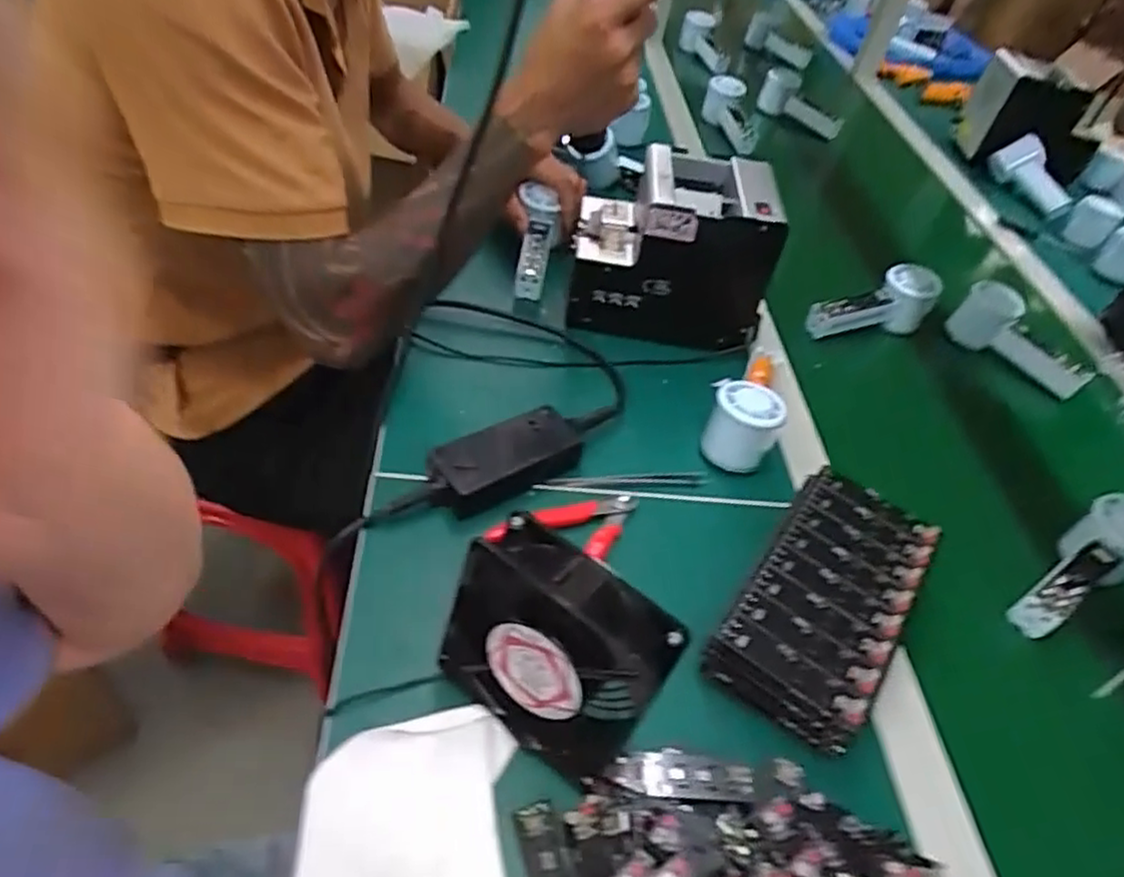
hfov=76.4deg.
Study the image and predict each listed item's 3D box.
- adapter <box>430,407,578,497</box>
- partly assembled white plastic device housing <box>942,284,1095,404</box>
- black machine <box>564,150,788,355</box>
[{"bbox_3d":[-0.045,0.016,0.554,0.115,0.036,0.048,-21,53,-29],"label":"adapter"},{"bbox_3d":[0.504,-0.105,0.785,0.150,0.068,0.040,42,51,7],"label":"partly assembled white plastic device housing"},{"bbox_3d":[0.108,-0.183,0.696,0.181,0.147,0.123,11,44,-2],"label":"black machine"}]

